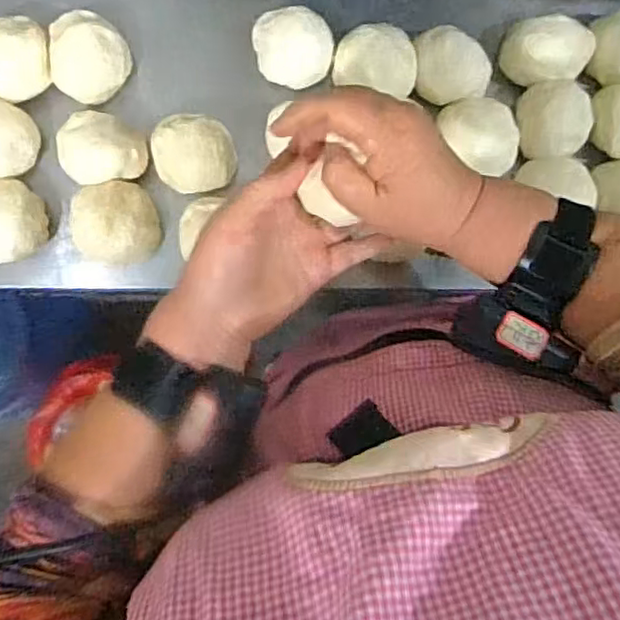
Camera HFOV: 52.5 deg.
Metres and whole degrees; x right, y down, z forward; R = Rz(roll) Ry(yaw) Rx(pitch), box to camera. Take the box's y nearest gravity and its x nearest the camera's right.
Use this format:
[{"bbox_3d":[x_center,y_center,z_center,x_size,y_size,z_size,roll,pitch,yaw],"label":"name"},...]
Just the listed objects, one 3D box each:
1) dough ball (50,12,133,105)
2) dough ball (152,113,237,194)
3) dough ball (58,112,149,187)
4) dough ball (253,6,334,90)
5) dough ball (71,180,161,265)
[{"bbox_3d":[-0.190,-0.216,0.537,0.065,0.049,0.065,0,89,-2],"label":"dough ball"},{"bbox_3d":[-0.100,-0.133,0.539,0.068,0.043,0.064,0,89,-2],"label":"dough ball"},{"bbox_3d":[-0.176,-0.133,0.538,0.070,0.041,0.064,0,89,-2],"label":"dough ball"},{"bbox_3d":[-0.014,-0.226,0.547,0.065,0.030,0.063,0,89,-2],"label":"dough ball"},{"bbox_3d":[-0.167,-0.073,0.540,0.070,0.048,0.066,0,89,-2],"label":"dough ball"}]

